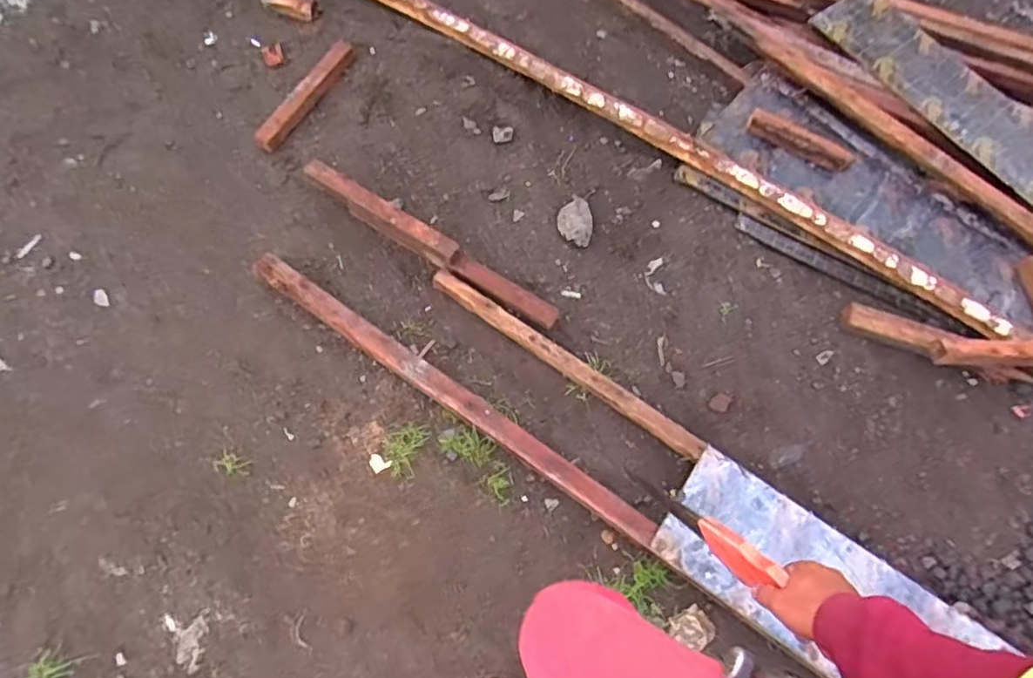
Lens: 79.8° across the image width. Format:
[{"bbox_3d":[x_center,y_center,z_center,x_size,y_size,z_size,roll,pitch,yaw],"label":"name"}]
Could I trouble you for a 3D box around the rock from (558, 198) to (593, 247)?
[{"bbox_3d":[0.143,-0.285,1.495,0.086,0.043,0.128,2,67,-2],"label":"rock"}]

